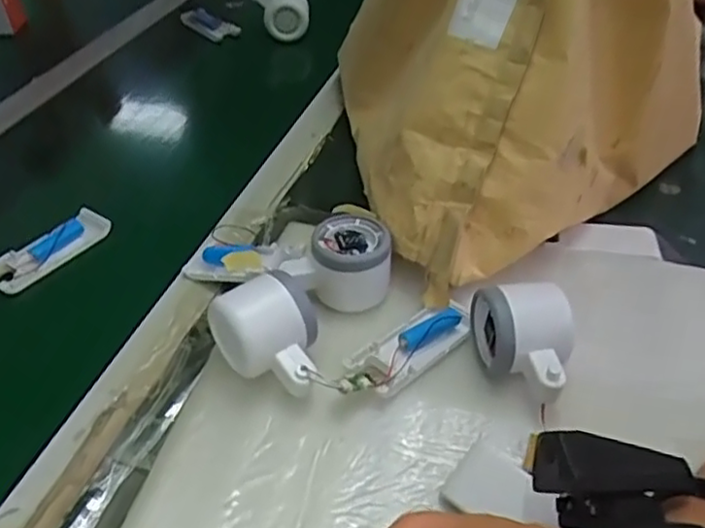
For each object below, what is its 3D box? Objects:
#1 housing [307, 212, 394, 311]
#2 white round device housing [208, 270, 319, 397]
[{"bbox_3d":[-0.001,0.002,0.499,0.058,0.056,0.057,-1,41,0],"label":"housing"},{"bbox_3d":[-0.050,0.050,0.434,0.052,0.064,0.073,-30,49,-29],"label":"white round device housing"}]

